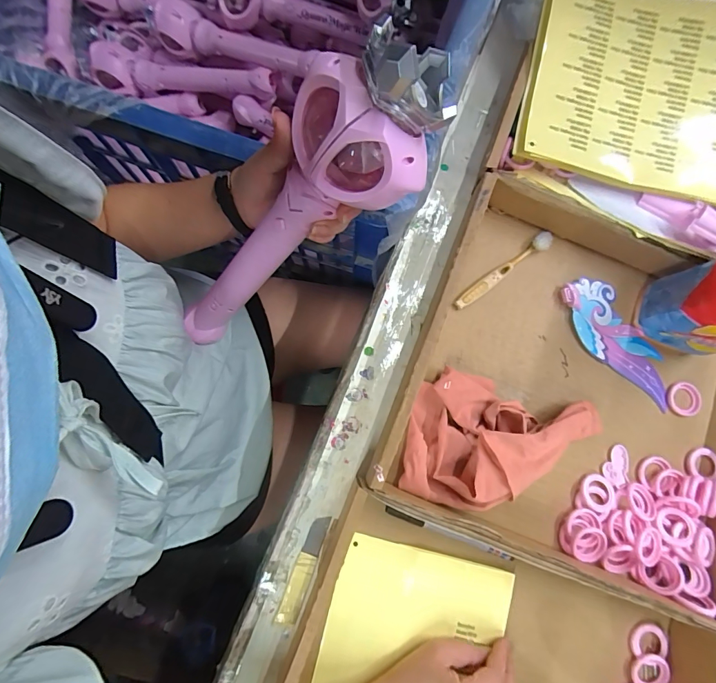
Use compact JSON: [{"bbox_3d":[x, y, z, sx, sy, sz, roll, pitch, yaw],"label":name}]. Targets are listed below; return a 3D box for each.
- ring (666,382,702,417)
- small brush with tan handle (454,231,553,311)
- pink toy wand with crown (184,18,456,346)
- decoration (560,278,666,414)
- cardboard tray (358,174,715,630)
[{"bbox_3d":[0.367,0.065,0.443,0.032,0.008,0.038,15,80,-1],"label":"ring"},{"bbox_3d":[0.165,-0.081,0.445,0.141,0.013,0.018,-35,84,-8],"label":"small brush with tan handle"},{"bbox_3d":[-0.065,-0.092,0.350,0.083,0.349,0.079,-14,77,-45],"label":"pink toy wand with crown"},{"bbox_3d":[0.297,0.001,0.447,0.070,0.020,0.166,-32,84,-8],"label":"decoration"},{"bbox_3d":[0.241,0.059,0.403,0.376,0.056,0.335,22,80,3],"label":"cardboard tray"}]

